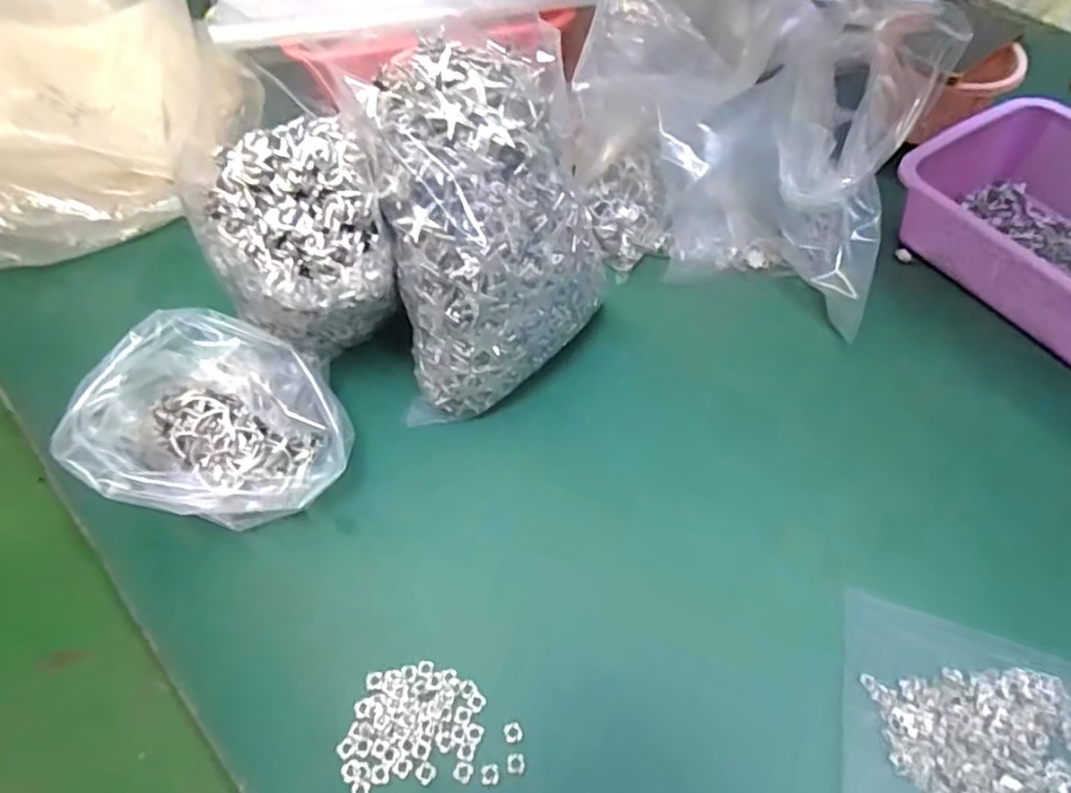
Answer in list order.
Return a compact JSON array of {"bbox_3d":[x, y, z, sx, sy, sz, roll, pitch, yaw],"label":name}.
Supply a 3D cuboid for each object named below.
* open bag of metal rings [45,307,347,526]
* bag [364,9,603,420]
[{"bbox_3d":[-0.208,0.021,0.448,0.151,0.109,0.127,-23,59,-16],"label":"open bag of metal rings"},{"bbox_3d":[-0.023,-0.101,0.467,0.149,0.219,0.132,-5,56,-5],"label":"bag"}]

